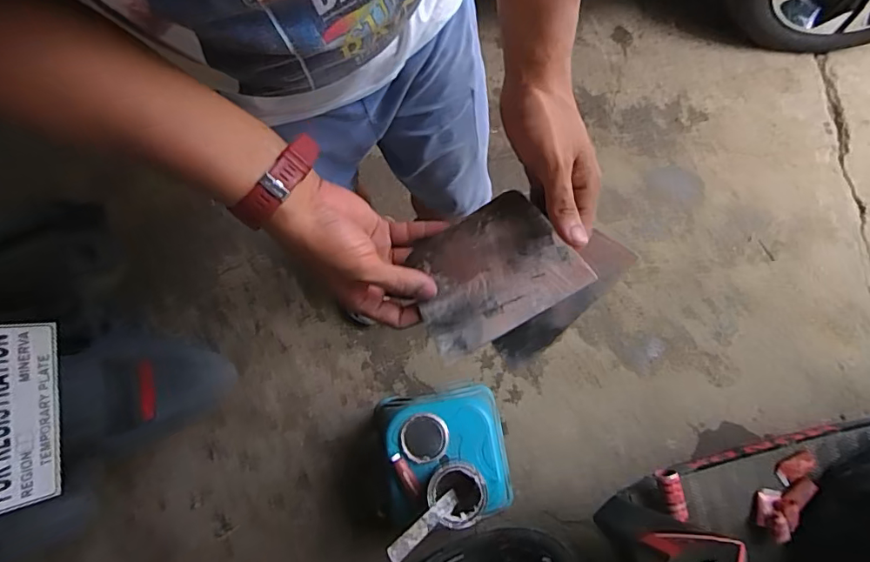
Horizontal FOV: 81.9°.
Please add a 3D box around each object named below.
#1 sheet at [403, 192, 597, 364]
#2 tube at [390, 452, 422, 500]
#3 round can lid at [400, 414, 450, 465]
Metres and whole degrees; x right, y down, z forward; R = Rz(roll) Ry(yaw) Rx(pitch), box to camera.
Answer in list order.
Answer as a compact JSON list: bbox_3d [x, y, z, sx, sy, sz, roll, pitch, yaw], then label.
[{"bbox_3d":[0.045,-0.006,0.413,0.135,0.004,0.100,-29,95,10],"label":"sheet"},{"bbox_3d":[-0.057,0.381,0.980,0.032,0.016,0.090,-30,76,-7],"label":"tube"},{"bbox_3d":[-0.020,0.315,1.010,0.093,0.013,0.091,-13,75,-2],"label":"round can lid"}]

